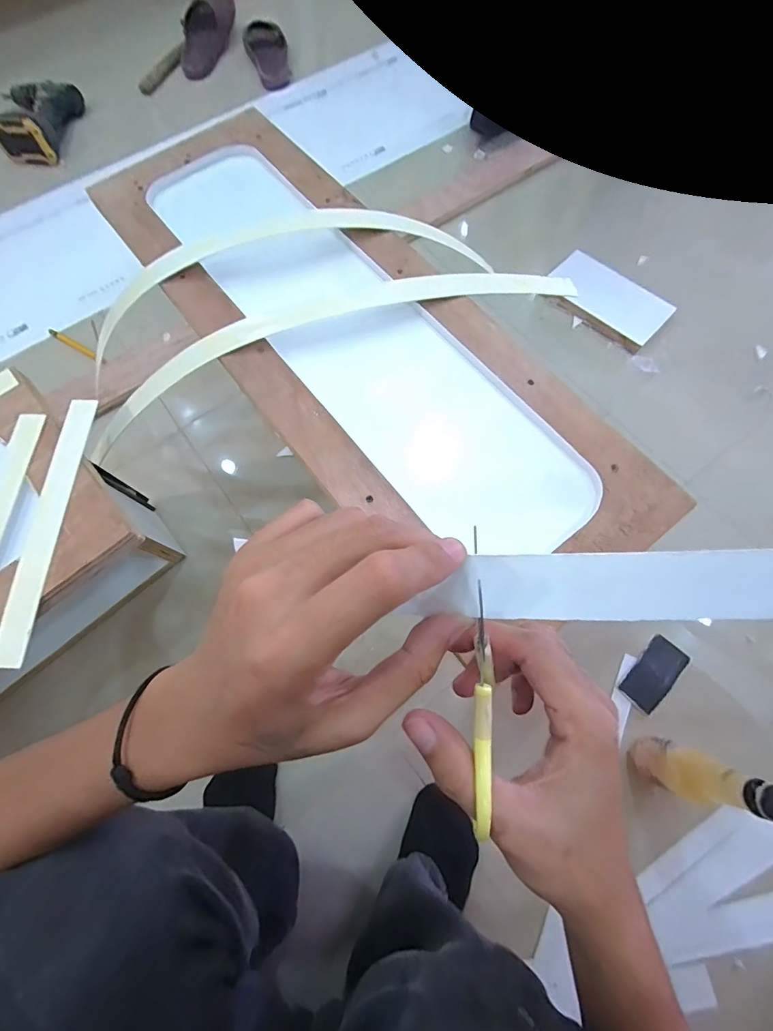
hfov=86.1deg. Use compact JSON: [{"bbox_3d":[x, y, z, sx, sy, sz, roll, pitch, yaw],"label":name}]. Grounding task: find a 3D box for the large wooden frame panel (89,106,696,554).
[{"bbox_3d":[-0.039,-0.190,0.432,0.243,0.034,0.684,-37,75,-11],"label":"large wooden frame panel"}]

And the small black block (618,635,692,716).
[{"bbox_3d":[0.370,0.218,0.571,0.050,0.010,0.107,43,79,15],"label":"small black block"}]

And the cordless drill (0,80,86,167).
[{"bbox_3d":[-0.768,-0.872,0.910,0.156,0.089,0.220,-9,72,0],"label":"cordless drill"}]

